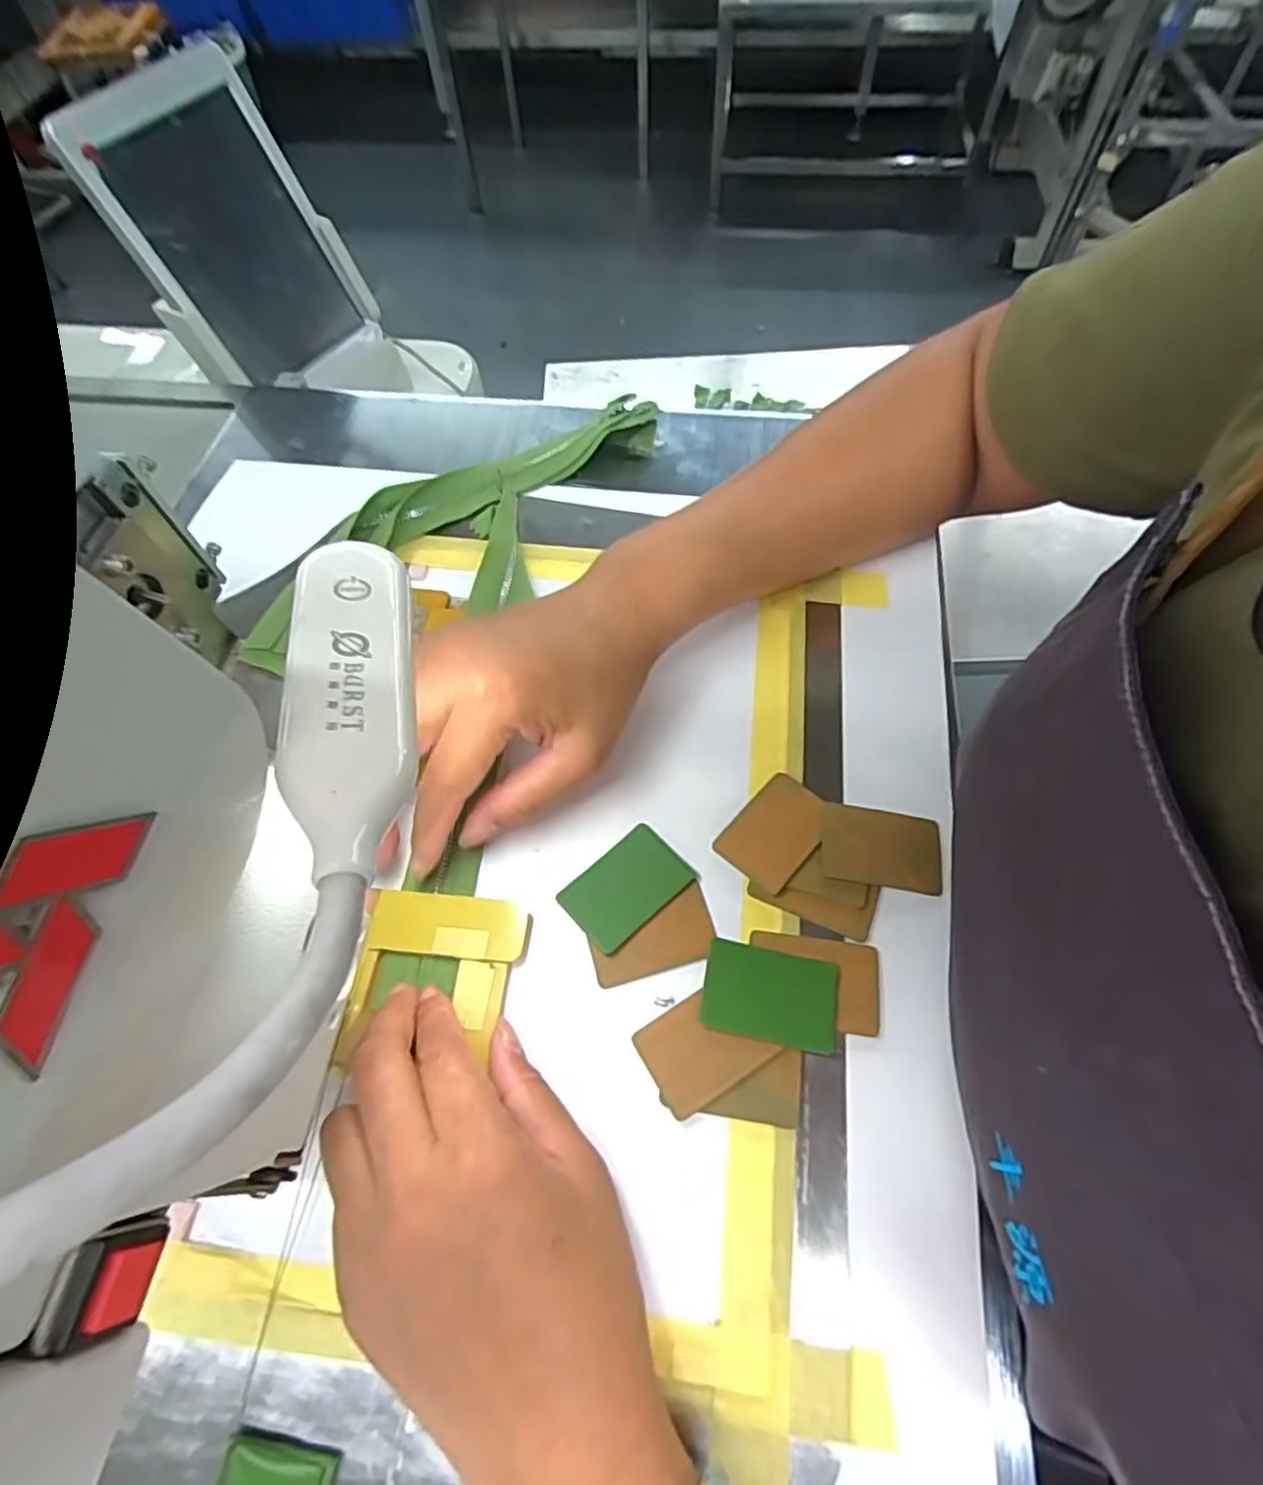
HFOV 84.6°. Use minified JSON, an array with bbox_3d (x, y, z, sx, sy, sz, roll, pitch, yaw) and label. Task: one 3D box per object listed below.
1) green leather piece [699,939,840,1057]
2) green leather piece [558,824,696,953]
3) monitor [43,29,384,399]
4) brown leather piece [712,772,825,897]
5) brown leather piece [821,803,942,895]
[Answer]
[{"bbox_3d":[0.055,0.100,0.275,0.051,0.005,0.035,10,62,7],"label":"green leather piece"},{"bbox_3d":[-0.002,0.062,0.300,0.052,0.004,0.036,-38,66,-17],"label":"green leather piece"},{"bbox_3d":[-0.307,-0.395,0.540,0.016,0.195,0.163,14,56,36],"label":"monitor"},{"bbox_3d":[0.065,0.039,0.309,0.035,0.004,0.049,38,69,20],"label":"brown leather piece"},{"bbox_3d":[0.109,0.045,0.302,0.051,0.004,0.035,7,62,6],"label":"brown leather piece"}]

